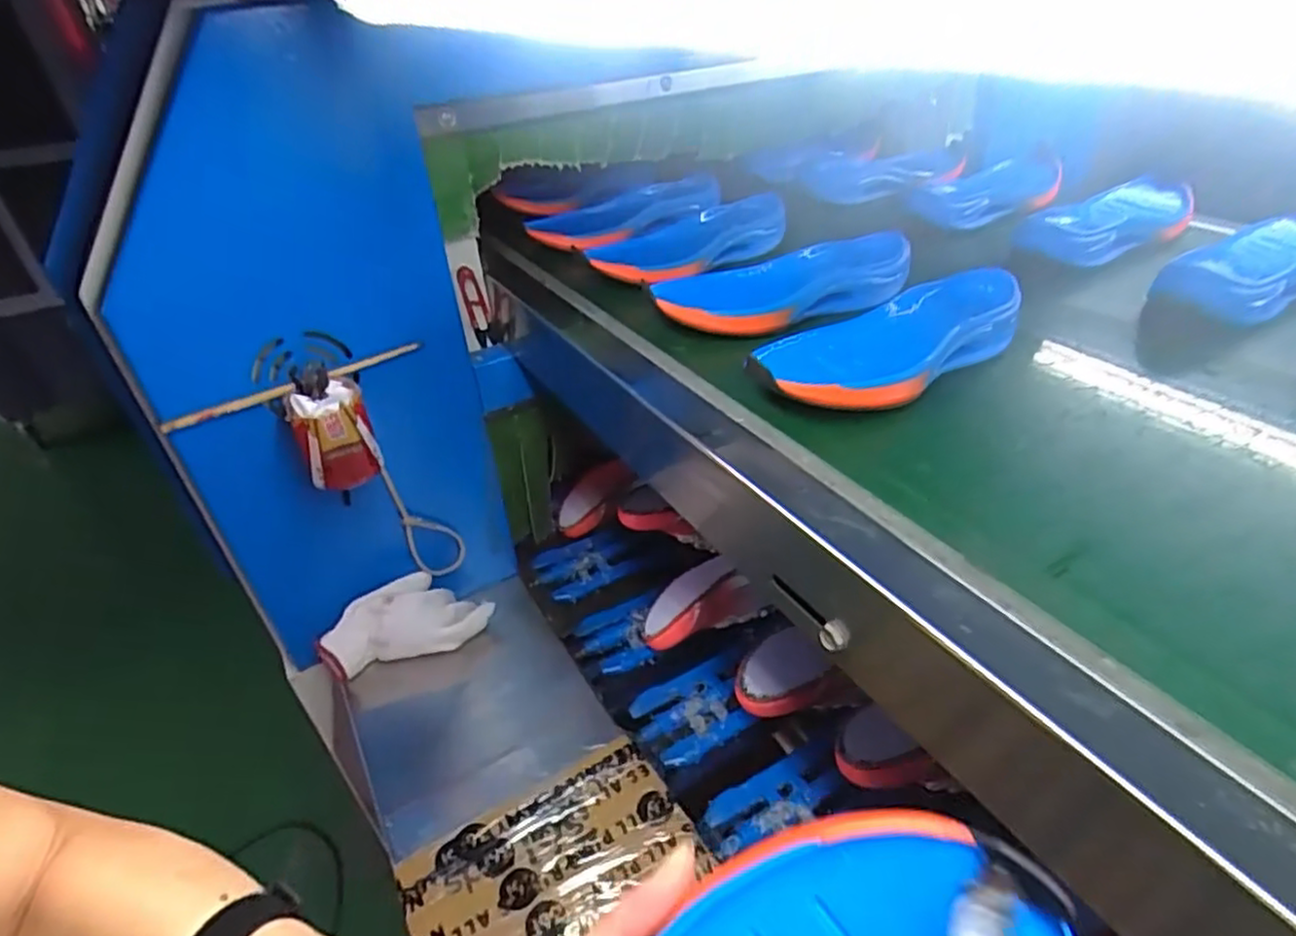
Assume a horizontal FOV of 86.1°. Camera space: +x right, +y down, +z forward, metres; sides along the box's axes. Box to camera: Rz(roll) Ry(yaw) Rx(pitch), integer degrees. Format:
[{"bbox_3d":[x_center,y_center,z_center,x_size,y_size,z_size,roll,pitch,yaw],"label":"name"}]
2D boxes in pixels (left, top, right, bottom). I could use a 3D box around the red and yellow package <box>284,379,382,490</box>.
[{"bbox_3d":[-0.288,-0.031,0.640,0.064,0.087,0.054,-21,39,-22],"label":"red and yellow package"}]

